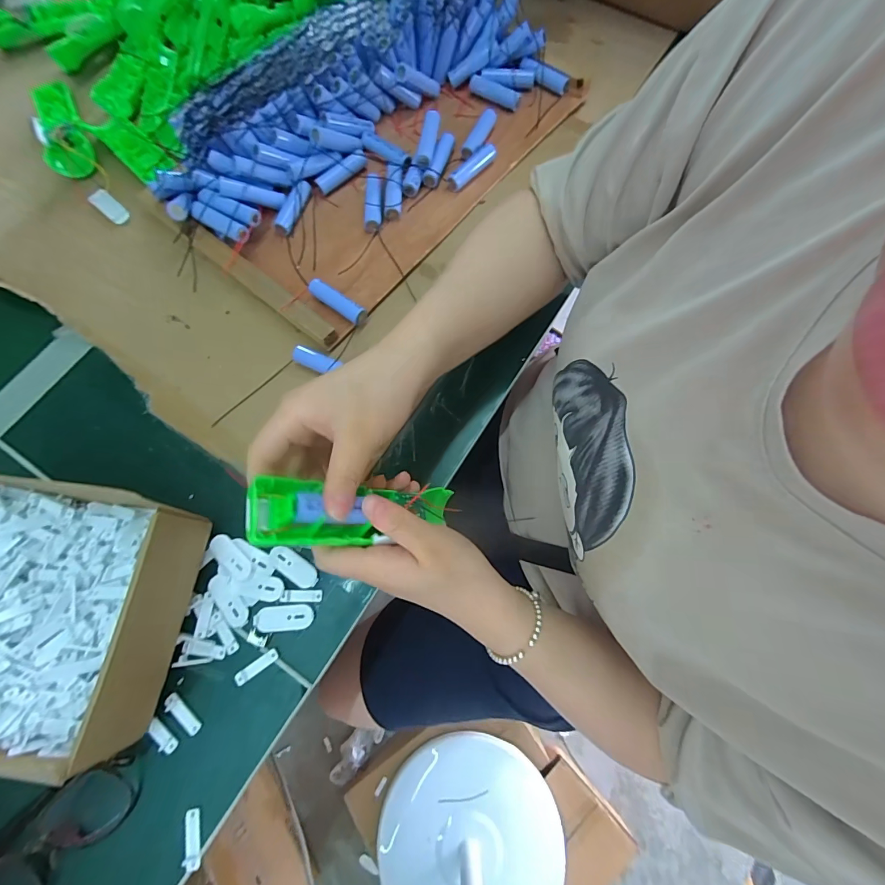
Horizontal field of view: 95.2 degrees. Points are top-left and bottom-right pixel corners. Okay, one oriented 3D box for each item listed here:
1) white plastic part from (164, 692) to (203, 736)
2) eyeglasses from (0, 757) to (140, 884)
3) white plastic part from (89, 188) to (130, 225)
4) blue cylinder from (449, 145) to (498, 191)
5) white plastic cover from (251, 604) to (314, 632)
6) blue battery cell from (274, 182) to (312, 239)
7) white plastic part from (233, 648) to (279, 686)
[{"bbox_3d":[-0.212,0.222,0.329,0.038,0.004,0.013,40,79,12],"label":"white plastic part"},{"bbox_3d":[-0.290,0.288,0.297,0.129,0.033,0.057,-43,77,-10],"label":"eyeglasses"},{"bbox_3d":[-0.396,-0.280,0.479,0.062,0.004,0.021,41,79,12],"label":"white plastic part"},{"bbox_3d":[0.034,-0.315,0.464,0.069,0.018,0.020,-44,77,-10],"label":"blue cylinder"},{"bbox_3d":[-0.138,0.152,0.351,0.050,0.004,0.021,-4,74,1],"label":"white plastic cover"},{"bbox_3d":[-0.171,-0.264,0.456,0.018,0.015,0.068,20,76,8],"label":"blue battery cell"},{"bbox_3d":[-0.156,0.188,0.338,0.039,0.004,0.010,-34,75,-7],"label":"white plastic part"}]

